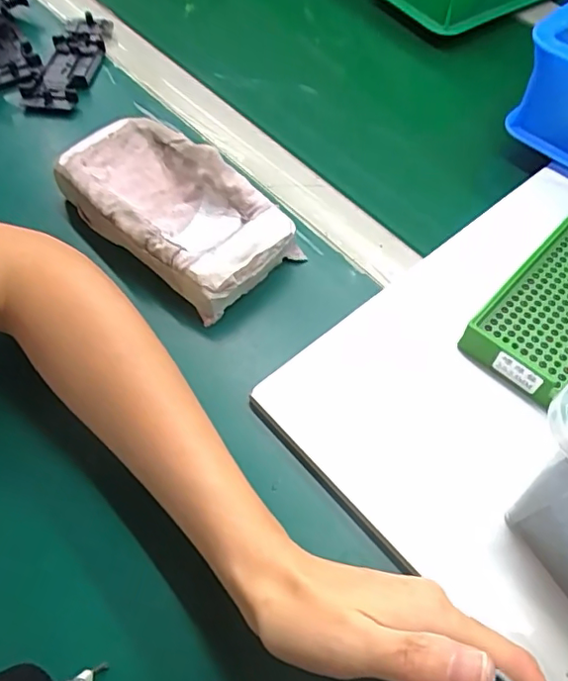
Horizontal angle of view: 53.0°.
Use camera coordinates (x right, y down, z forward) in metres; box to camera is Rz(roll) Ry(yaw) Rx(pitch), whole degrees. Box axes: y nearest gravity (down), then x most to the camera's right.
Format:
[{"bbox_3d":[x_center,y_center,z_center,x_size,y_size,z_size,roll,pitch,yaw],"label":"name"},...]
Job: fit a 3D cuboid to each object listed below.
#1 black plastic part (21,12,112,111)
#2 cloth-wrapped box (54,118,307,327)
[{"bbox_3d":[-0.191,-0.246,0.503,0.050,0.014,0.122,5,58,2],"label":"black plastic part"},{"bbox_3d":[-0.076,-0.091,0.387,0.162,0.034,0.082,38,65,20],"label":"cloth-wrapped box"}]

